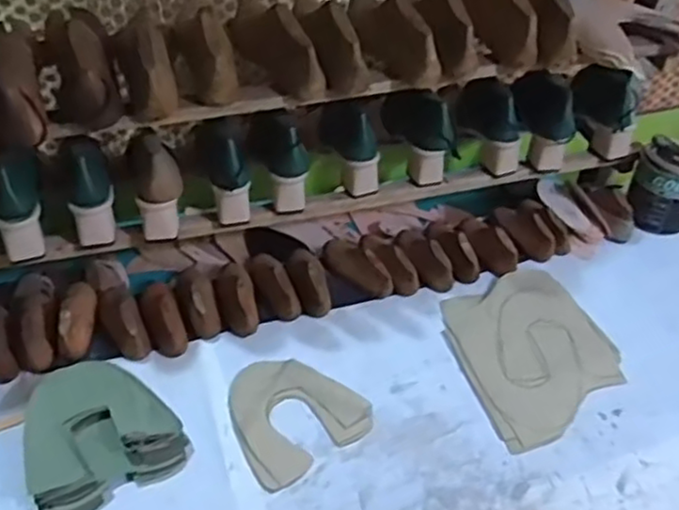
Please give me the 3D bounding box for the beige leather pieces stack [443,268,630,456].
[{"bbox_3d":[0.270,0.128,0.953,0.217,0.012,0.260,-13,46,-17],"label":"beige leather pieces stack"}]

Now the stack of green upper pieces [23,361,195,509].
[{"bbox_3d":[-0.291,0.207,0.816,0.174,0.045,0.179,-22,49,-25],"label":"stack of green upper pieces"}]

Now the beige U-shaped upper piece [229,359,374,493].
[{"bbox_3d":[-0.063,0.195,0.871,0.162,0.012,0.163,-26,50,-28],"label":"beige U-shaped upper piece"}]

